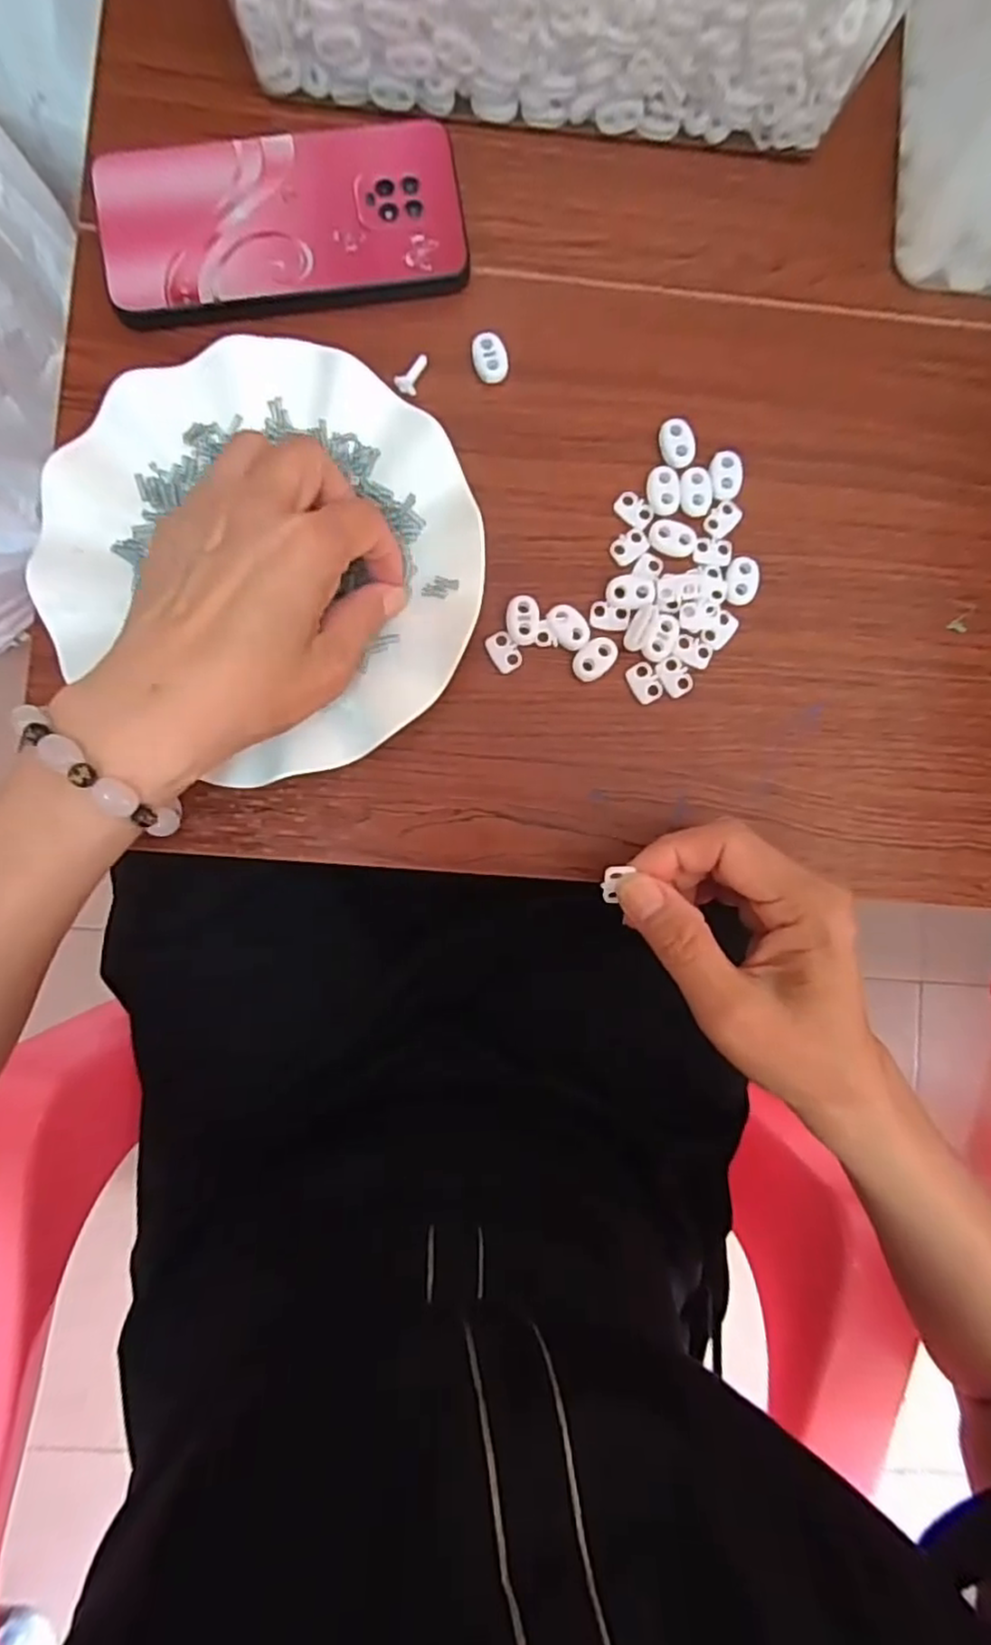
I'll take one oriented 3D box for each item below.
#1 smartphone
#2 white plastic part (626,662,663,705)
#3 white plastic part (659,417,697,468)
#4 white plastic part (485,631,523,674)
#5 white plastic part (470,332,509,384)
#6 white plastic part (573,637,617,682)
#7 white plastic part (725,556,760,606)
[{"bbox_3d":[-0.098,-0.279,0.314,0.161,0.015,0.081,-10,89,-3],"label":"smartphone"},{"bbox_3d":[0.070,-0.066,0.317,0.014,0.004,0.018,-29,90,-3],"label":"white plastic part"},{"bbox_3d":[0.087,-0.181,0.322,0.015,0.004,0.023,-14,89,-3],"label":"white plastic part"},{"bbox_3d":[0.004,-0.080,0.315,0.013,0.004,0.019,-34,90,-3],"label":"white plastic part"},{"bbox_3d":[-0.002,-0.220,0.320,0.016,0.004,0.022,-7,88,-3],"label":"white plastic part"},{"bbox_3d":[0.047,-0.077,0.316,0.015,0.004,0.023,42,87,-1],"label":"white plastic part"},{"bbox_3d":[0.117,-0.115,0.321,0.015,0.005,0.022,-1,88,-3],"label":"white plastic part"}]

